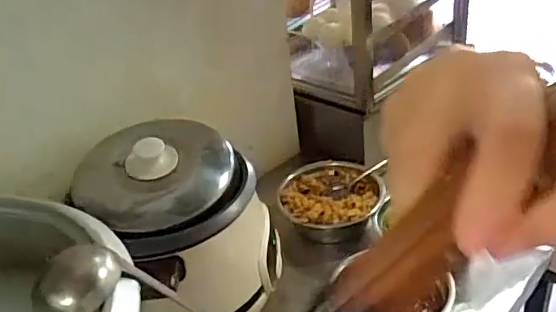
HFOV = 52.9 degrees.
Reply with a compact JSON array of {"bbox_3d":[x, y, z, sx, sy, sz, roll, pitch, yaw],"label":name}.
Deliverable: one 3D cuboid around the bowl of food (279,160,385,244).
[{"bbox_3d":[0.092,0.087,0.946,0.168,0.082,0.166,-4,29,2],"label":"bowl of food"}]

